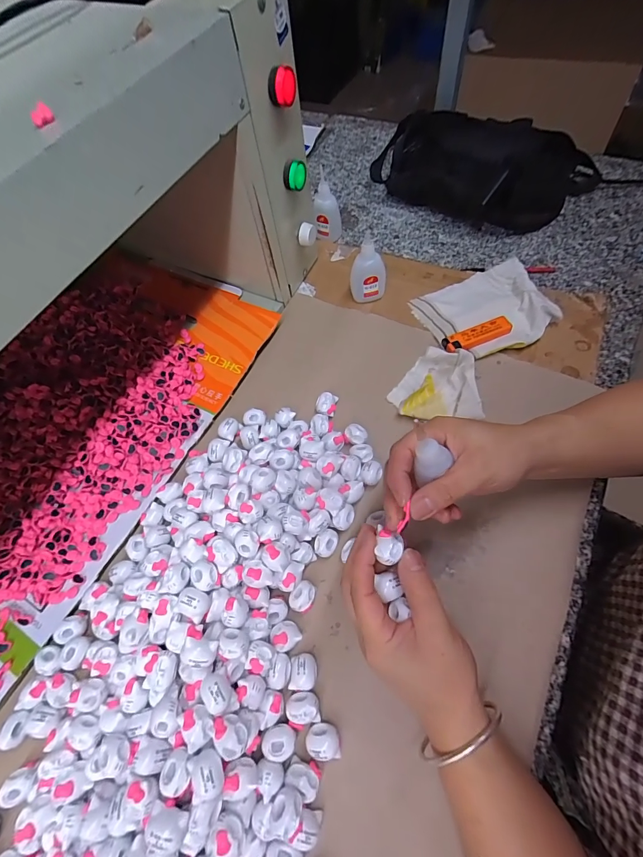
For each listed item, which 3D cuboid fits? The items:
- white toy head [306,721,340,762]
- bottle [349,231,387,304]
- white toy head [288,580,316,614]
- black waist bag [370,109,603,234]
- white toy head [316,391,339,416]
[{"bbox_3d":[0.002,0.241,0.292,0.025,0.023,0.020,1,62,2],"label":"white toy head"},{"bbox_3d":[0.060,-0.197,0.473,0.043,0.079,0.023,9,62,6],"label":"bottle"},{"bbox_3d":[-0.017,0.150,0.339,0.020,0.022,0.026,15,63,9],"label":"white toy head"},{"bbox_3d":[0.240,-0.391,0.565,0.324,0.082,0.174,19,64,15],"label":"black waist bag"},{"bbox_3d":[0.006,-0.027,0.423,0.023,0.014,0.025,9,62,6],"label":"white toy head"}]

